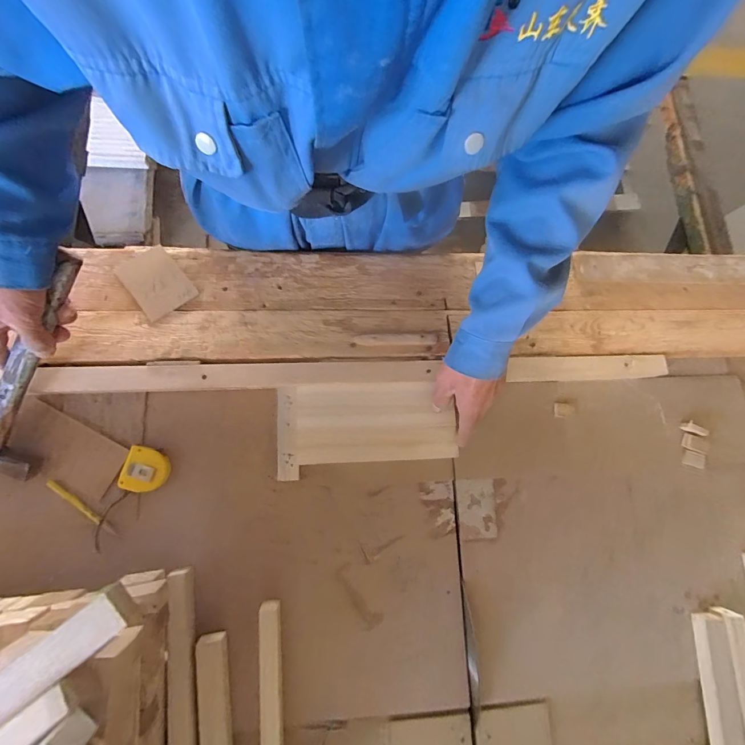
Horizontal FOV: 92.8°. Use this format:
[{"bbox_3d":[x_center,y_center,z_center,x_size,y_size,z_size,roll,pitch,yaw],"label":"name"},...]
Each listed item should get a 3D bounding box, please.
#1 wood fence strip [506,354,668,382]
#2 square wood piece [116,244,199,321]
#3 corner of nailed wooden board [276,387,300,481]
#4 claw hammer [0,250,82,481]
[{"bbox_3d":[0.325,-0.007,0.537,0.254,0.018,0.040,0,79,-6],"label":"wood fence strip"},{"bbox_3d":[-0.309,-0.128,0.506,0.072,0.004,0.100,-39,84,-18],"label":"square wood piece"},{"bbox_3d":[-0.122,0.089,0.515,0.030,0.037,0.128,-3,79,-6],"label":"corner of nailed wooden board"},{"bbox_3d":[-0.434,-0.011,0.416,0.106,0.031,0.287,18,100,-20],"label":"claw hammer"}]

